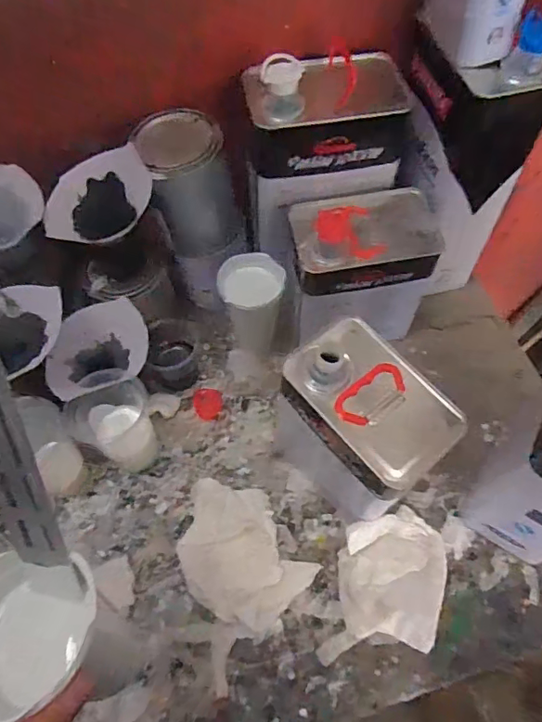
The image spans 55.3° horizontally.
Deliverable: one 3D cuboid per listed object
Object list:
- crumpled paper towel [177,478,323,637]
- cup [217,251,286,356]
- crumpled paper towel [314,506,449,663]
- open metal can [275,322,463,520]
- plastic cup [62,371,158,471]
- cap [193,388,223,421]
[{"bbox_3d":[-0.039,0.214,0.588,0.125,0.041,0.171,-33,67,-16],"label":"crumpled paper towel"},{"bbox_3d":[-0.023,-0.070,0.683,0.075,0.145,0.067,3,62,3],"label":"cup"},{"bbox_3d":[0.134,0.249,0.570,0.118,0.051,0.160,10,63,6],"label":"crumpled paper towel"},{"bbox_3d":[0.088,0.075,0.567,0.115,0.212,0.165,-33,66,-15],"label":"open metal can"},{"bbox_3d":[-0.185,0.074,0.617,0.081,0.127,0.099,-19,63,-9],"label":"plastic cup"},{"bbox_3d":[-0.084,0.057,0.688,0.037,0.014,0.049,-5,62,-2],"label":"cap"}]

